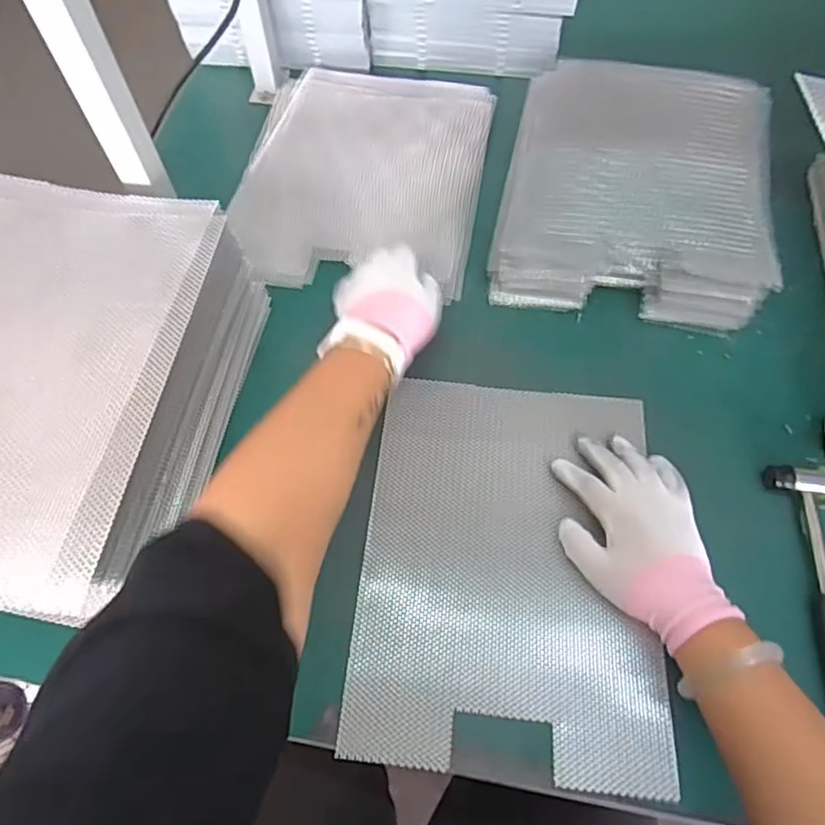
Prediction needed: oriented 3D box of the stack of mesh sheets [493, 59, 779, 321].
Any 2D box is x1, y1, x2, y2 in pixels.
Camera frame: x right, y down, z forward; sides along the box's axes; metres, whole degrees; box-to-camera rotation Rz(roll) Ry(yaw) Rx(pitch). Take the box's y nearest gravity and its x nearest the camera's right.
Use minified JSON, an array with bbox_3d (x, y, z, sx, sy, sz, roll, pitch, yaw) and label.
[{"bbox_3d":[0.249,-0.266,0.661,0.282,0.073,0.337,8,62,5],"label":"stack of mesh sheets"}]

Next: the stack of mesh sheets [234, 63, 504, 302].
[{"bbox_3d":[-0.056,-0.293,0.698,0.278,0.028,0.352,6,65,4],"label":"stack of mesh sheets"}]

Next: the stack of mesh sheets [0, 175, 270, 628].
[{"bbox_3d":[-0.313,-0.015,0.499,0.274,0.147,0.352,6,61,4],"label":"stack of mesh sheets"}]

